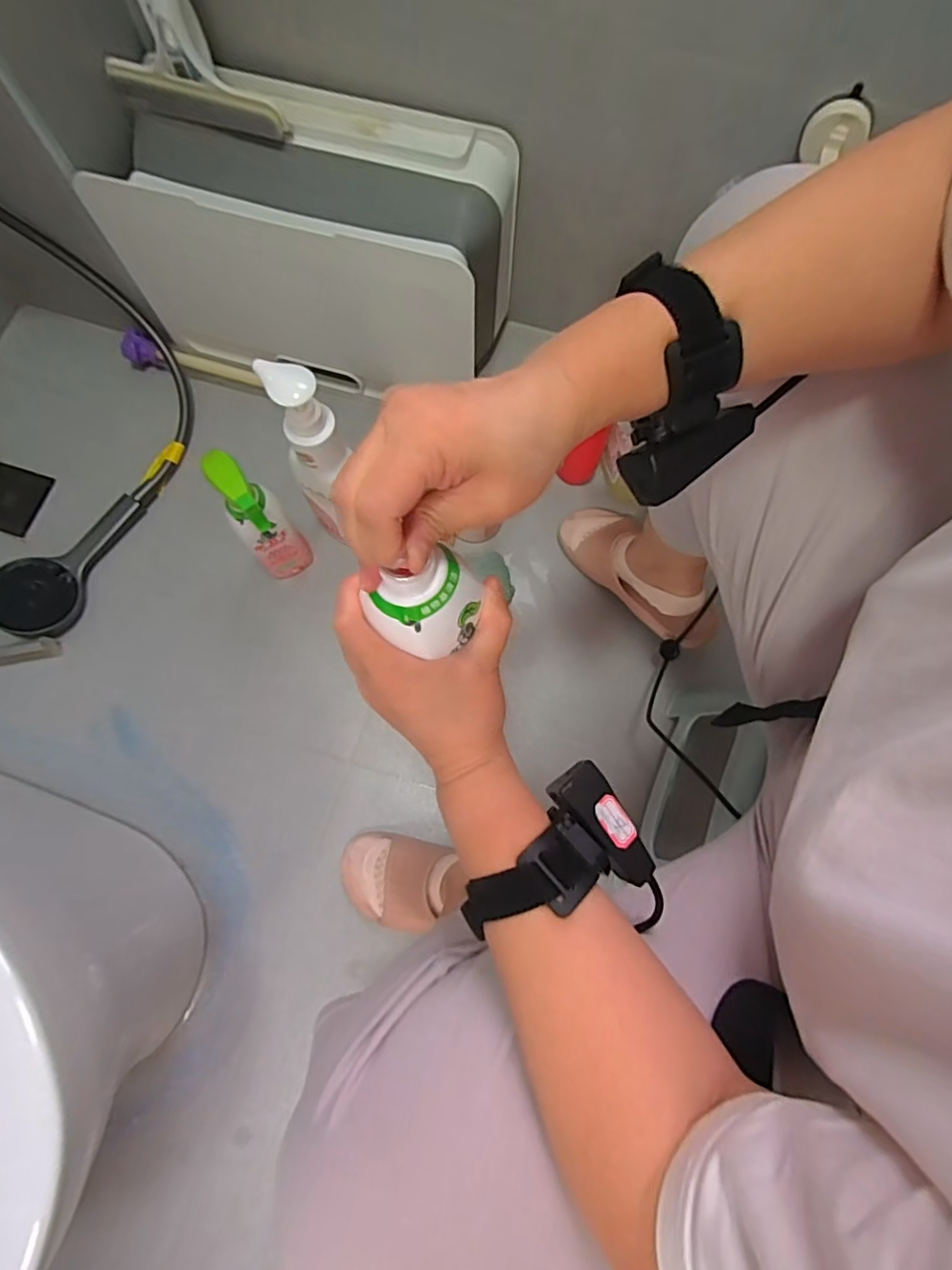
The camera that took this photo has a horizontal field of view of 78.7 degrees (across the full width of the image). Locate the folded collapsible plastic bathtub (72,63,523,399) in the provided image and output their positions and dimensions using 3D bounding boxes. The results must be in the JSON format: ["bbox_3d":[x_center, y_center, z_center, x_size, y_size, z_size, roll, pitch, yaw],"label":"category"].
[{"bbox_3d":[-0.203,-0.511,0.768,0.472,0.236,0.219,16,76,3],"label":"folded collapsible plastic bathtub"}]

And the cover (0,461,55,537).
[{"bbox_3d":[-0.696,-0.205,0.865,0.101,0.005,0.102,15,76,3],"label":"cover"}]

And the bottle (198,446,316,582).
[{"bbox_3d":[-0.259,-0.136,0.704,0.064,0.225,0.087,-38,79,-9],"label":"bottle"}]

